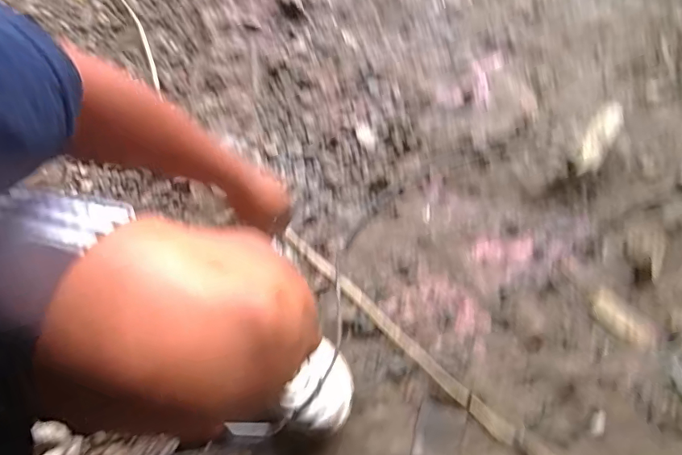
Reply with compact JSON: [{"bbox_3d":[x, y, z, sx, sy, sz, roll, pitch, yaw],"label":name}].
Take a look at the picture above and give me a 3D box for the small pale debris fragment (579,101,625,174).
[{"bbox_3d":[0.441,-0.147,0.804,0.038,0.048,0.140,28,80,8],"label":"small pale debris fragment"}]

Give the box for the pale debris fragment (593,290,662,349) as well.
[{"bbox_3d":[0.459,0.155,0.756,0.116,0.014,0.044,36,80,10],"label":"pale debris fragment"}]

